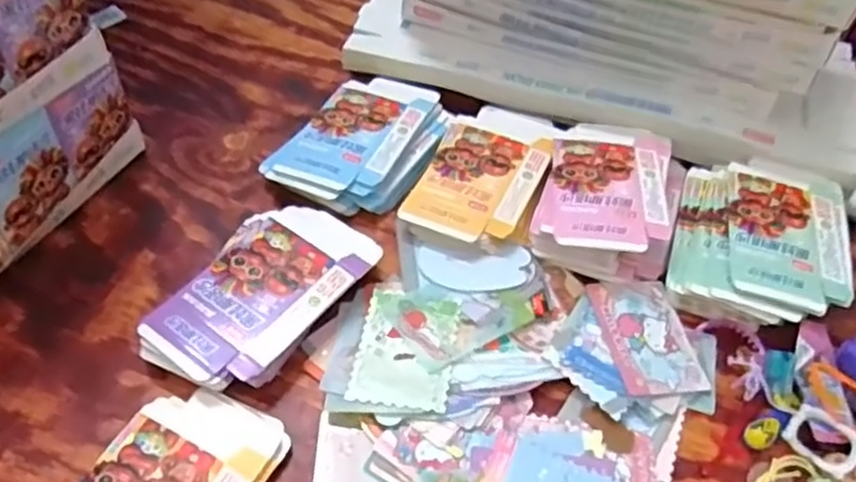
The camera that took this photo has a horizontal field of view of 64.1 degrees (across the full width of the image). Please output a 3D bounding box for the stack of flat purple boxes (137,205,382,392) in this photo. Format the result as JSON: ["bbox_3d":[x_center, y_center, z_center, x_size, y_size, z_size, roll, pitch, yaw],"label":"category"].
[{"bbox_3d":[-0.113,0.037,0.467,0.092,0.032,0.151,31,57,20],"label":"stack of flat purple boxes"}]

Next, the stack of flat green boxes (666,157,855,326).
[{"bbox_3d":[0.253,-0.005,0.521,0.121,0.034,0.161,17,53,9],"label":"stack of flat green boxes"}]

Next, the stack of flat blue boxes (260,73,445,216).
[{"bbox_3d":[-0.051,-0.082,0.568,0.105,0.031,0.152,23,54,14],"label":"stack of flat blue boxes"}]

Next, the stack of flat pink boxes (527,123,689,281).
[{"bbox_3d":[0.143,-0.037,0.534,0.105,0.037,0.154,20,54,12],"label":"stack of flat pink boxes"}]

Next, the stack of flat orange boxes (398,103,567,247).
[{"bbox_3d":[0.048,-0.057,0.547,0.091,0.012,0.151,18,53,10],"label":"stack of flat orange boxes"}]

